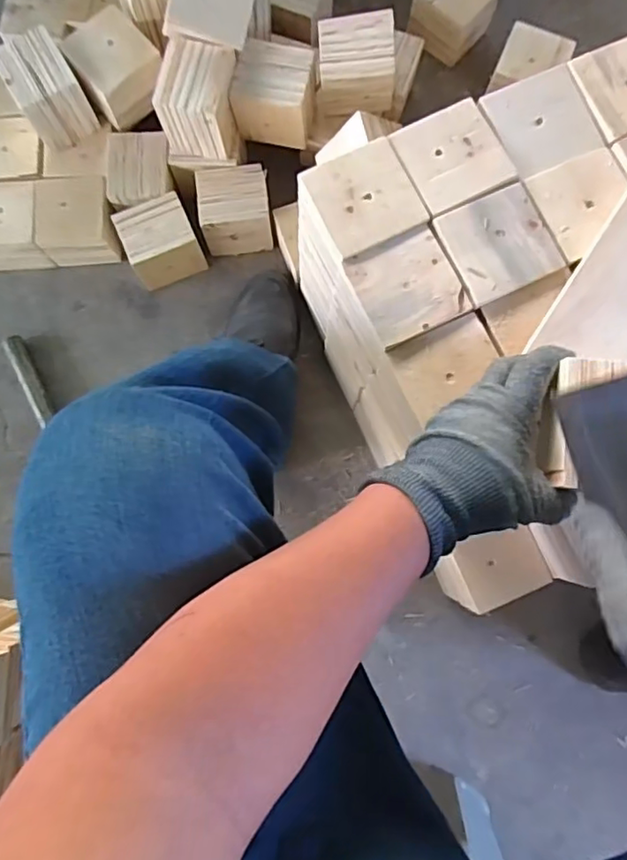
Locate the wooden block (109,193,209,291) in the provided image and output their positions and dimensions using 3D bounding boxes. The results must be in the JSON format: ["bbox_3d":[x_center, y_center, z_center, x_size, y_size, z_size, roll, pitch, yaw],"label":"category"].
[{"bbox_3d":[-0.209,-0.260,0.802,0.093,0.086,0.084,-23,83,-3],"label":"wooden block"}]

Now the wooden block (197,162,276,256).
[{"bbox_3d":[-0.106,-0.305,0.811,0.093,0.082,0.084,-8,82,-1],"label":"wooden block"}]

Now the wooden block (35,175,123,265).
[{"bbox_3d":[-0.319,-0.286,0.822,0.114,0.082,0.105,0,82,0],"label":"wooden block"}]

